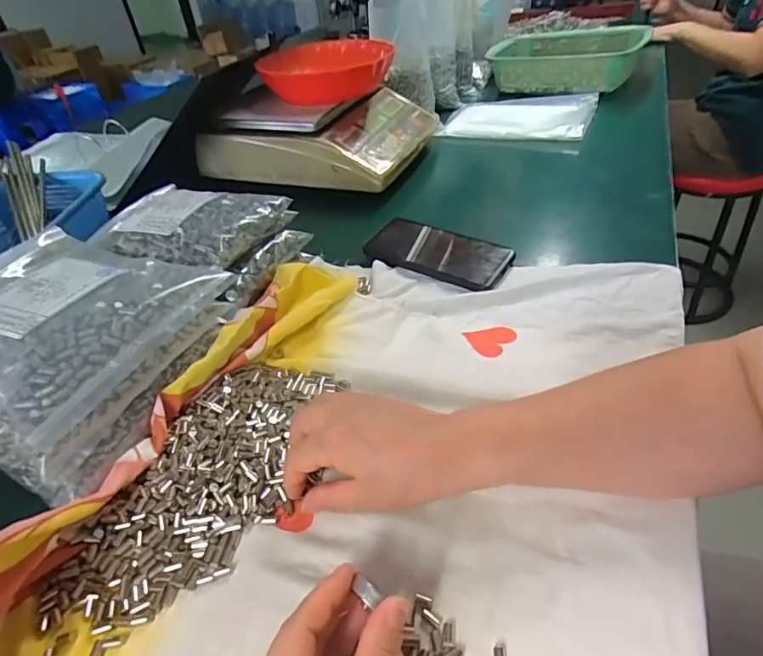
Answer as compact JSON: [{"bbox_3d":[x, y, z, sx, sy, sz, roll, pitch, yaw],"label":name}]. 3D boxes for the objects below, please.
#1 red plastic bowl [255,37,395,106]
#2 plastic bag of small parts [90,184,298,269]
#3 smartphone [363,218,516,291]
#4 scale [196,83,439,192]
[{"bbox_3d":[-0.082,-0.400,0.745,0.194,0.058,0.166,-4,41,3],"label":"red plastic bowl"},{"bbox_3d":[-0.195,-0.107,0.492,0.175,0.038,0.144,3,42,11],"label":"plastic bag of small parts"},{"bbox_3d":[0.064,-0.089,0.544,0.163,0.011,0.077,20,47,27],"label":"smartphone"},{"bbox_3d":[-0.100,-0.339,0.796,0.330,0.093,0.276,11,44,19],"label":"scale"}]

